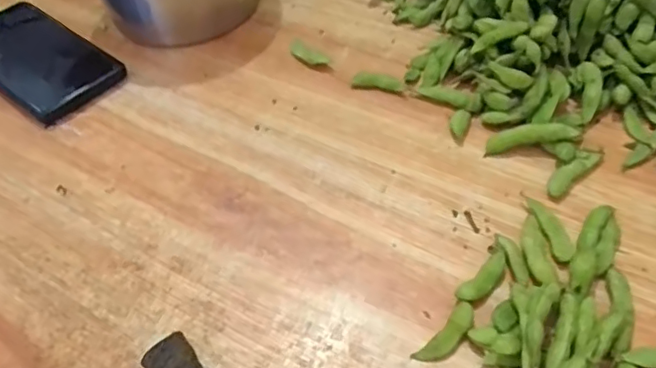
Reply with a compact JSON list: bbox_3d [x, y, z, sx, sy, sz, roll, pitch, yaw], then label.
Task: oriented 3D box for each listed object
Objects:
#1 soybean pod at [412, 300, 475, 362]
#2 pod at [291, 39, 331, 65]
[{"bbox_3d":[0.062,0.078,0.293,0.039,0.008,0.013,-39,57,-24],"label":"soybean pod"},{"bbox_3d":[-0.016,-0.101,0.442,0.037,0.007,0.017,33,60,28],"label":"pod"}]

